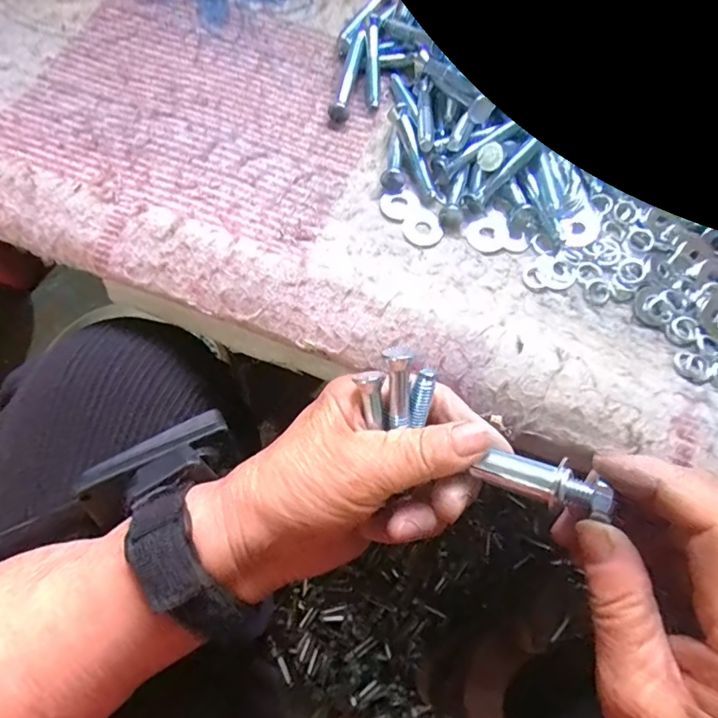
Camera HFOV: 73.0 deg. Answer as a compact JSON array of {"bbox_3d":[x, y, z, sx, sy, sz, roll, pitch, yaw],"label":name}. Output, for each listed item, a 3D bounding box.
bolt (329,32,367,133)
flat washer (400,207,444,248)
[{"bbox_3d":[-0.006,-0.167,0.290,0.010,0.007,0.061,16,84,3],"label":"bolt"},{"bbox_3d":[0.035,-0.072,0.264,0.022,0.004,0.020,34,73,9],"label":"flat washer"}]

